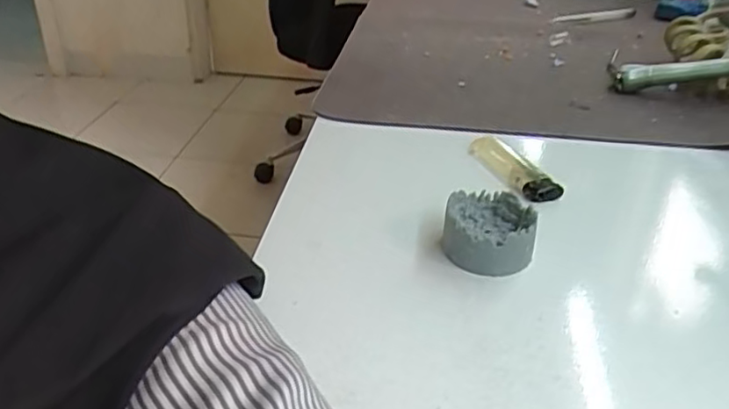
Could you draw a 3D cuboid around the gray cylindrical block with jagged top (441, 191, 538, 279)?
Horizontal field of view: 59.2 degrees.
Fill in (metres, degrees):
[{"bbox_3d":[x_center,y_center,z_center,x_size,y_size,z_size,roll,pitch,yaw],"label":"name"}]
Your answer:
[{"bbox_3d":[0.068,0.017,0.355,0.048,0.034,0.049,0,30,0],"label":"gray cylindrical block with jagged top"}]

